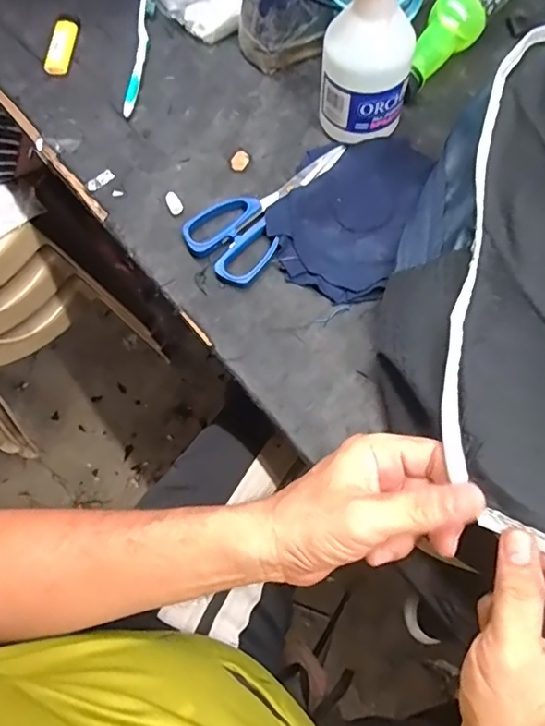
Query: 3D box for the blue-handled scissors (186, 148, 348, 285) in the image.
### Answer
[{"bbox_3d":[-0.008,-0.151,0.485,0.082,0.009,0.172,33,75,13],"label":"blue-handled scissors"}]

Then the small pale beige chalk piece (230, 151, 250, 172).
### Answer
[{"bbox_3d":[-0.032,-0.198,0.512,0.018,0.005,0.023,35,75,14],"label":"small pale beige chalk piece"}]

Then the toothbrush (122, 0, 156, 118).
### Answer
[{"bbox_3d":[-0.142,-0.333,0.560,0.015,0.007,0.173,2,70,3],"label":"toothbrush"}]

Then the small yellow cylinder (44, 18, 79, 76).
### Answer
[{"bbox_3d":[-0.225,-0.340,0.562,0.019,0.019,0.070,6,71,5],"label":"small yellow cylinder"}]

